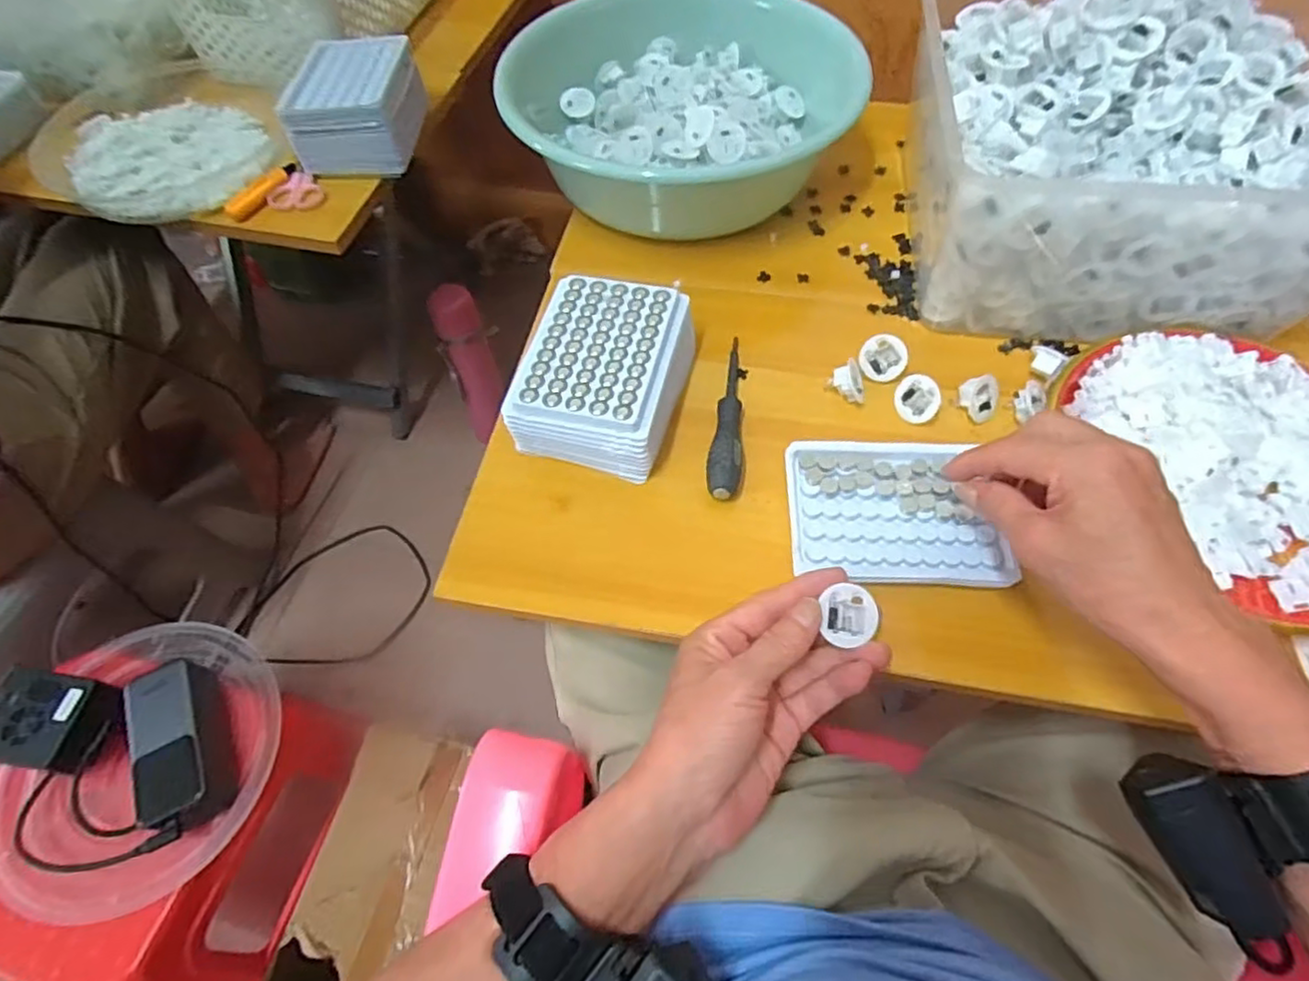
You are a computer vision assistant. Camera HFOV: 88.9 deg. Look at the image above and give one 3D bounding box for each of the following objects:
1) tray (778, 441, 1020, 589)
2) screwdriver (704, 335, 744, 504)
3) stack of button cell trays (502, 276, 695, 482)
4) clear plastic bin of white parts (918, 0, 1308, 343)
[{"bbox_3d":[0.148,0.011,0.416,0.125,0.015,0.093,2,59,3],"label":"tray"},{"bbox_3d":[0.056,-0.056,0.470,0.023,0.020,0.141,9,60,7],"label":"screwdriver"},{"bbox_3d":[-0.034,-0.080,0.468,0.098,0.061,0.126,14,60,10],"label":"stack of button cell trays"},{"bbox_3d":[0.343,-0.246,0.502,0.289,0.148,0.247,6,59,5],"label":"clear plastic bin of white parts"}]

